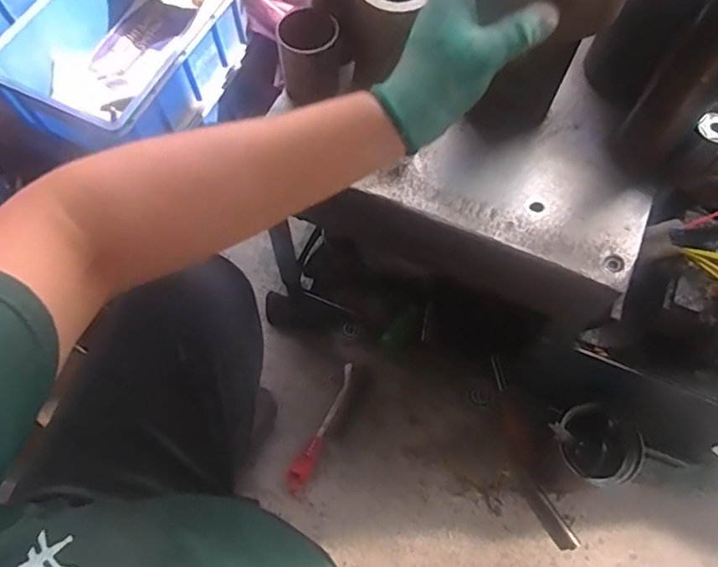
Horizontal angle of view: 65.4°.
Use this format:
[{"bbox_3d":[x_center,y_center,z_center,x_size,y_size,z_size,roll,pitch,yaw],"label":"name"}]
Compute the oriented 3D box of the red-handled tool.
[{"bbox_3d":[-0.059,0.250,0.968,0.038,0.023,0.231,27,69,10],"label":"red-handled tool"}]

